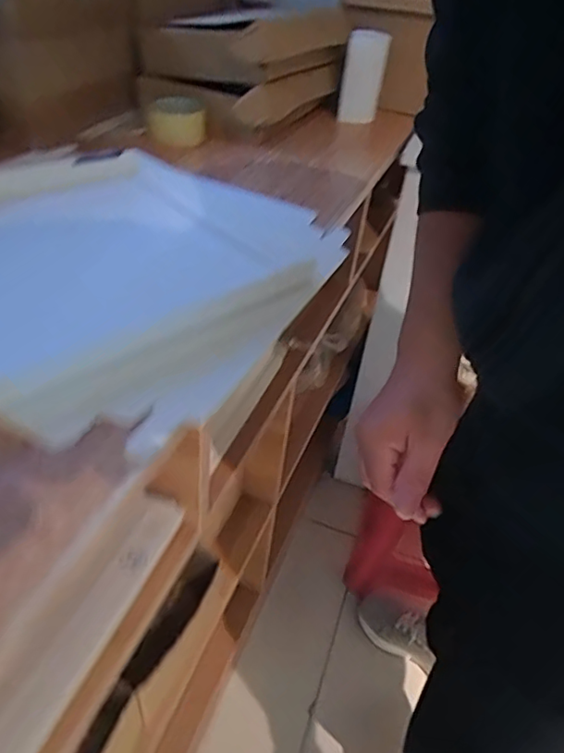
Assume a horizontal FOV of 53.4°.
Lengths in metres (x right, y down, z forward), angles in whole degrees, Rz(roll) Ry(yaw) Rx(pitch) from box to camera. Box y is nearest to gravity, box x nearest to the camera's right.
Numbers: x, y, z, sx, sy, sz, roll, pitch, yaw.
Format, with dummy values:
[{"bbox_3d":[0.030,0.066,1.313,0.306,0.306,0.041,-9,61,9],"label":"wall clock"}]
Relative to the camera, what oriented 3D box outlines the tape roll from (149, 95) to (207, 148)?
[{"bbox_3d":[-0.161,-0.391,0.858,0.083,0.053,0.083,-1,41,-11],"label":"tape roll"}]

